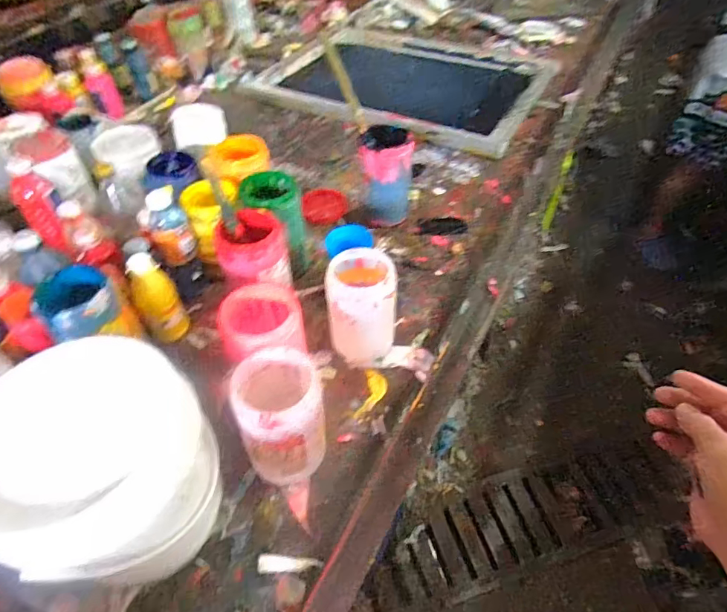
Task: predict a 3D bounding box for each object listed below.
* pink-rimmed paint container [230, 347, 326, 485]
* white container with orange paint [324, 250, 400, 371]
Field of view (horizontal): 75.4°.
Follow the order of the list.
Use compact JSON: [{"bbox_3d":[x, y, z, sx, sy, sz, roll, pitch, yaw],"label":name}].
[{"bbox_3d":[-0.092,0.130,0.551,0.096,0.164,0.107,-11,50,-8],"label":"pink-rimmed paint container"},{"bbox_3d":[0.000,0.011,0.662,0.097,0.155,0.078,-5,49,-3],"label":"white container with orange paint"}]

